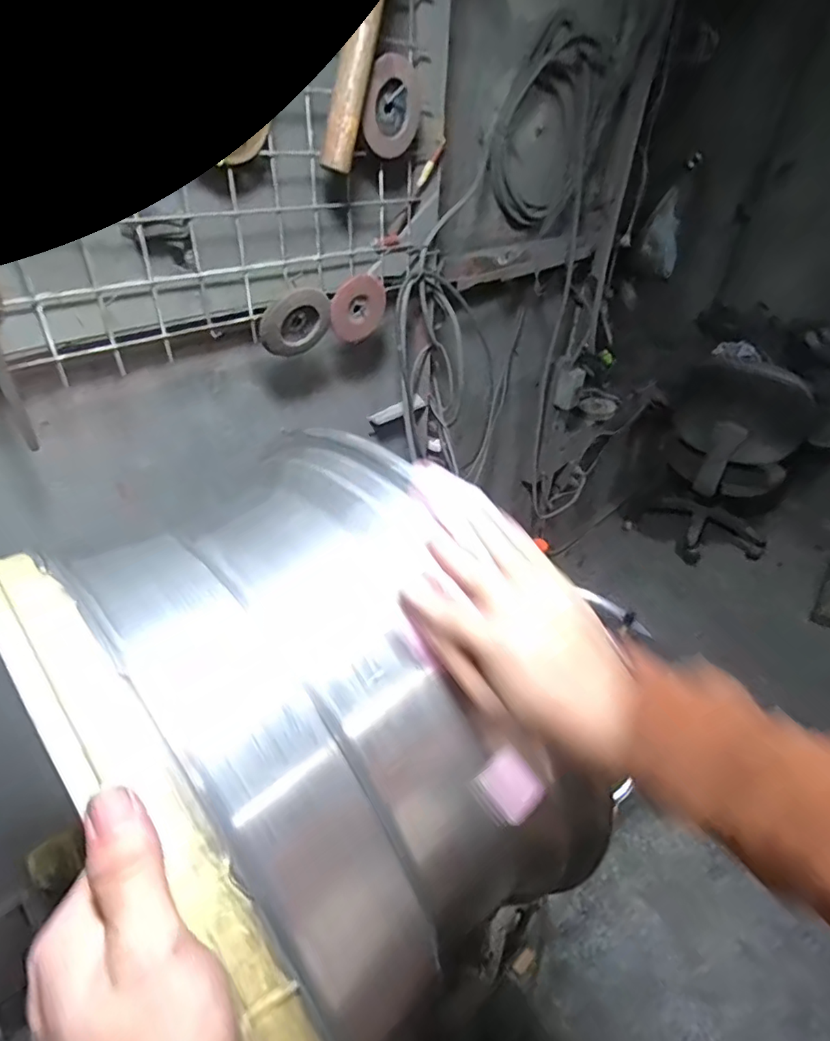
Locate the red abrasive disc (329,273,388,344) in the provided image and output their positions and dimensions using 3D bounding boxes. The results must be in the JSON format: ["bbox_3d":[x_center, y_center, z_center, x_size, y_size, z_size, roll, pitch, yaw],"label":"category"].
[{"bbox_3d":[-0.078,-0.288,0.725,0.089,0.082,0.014,-24,45,-29],"label":"red abrasive disc"}]

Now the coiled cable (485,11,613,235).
[{"bbox_3d":[0.250,-0.721,0.984,0.249,0.320,0.030,16,18,-49],"label":"coiled cable"}]

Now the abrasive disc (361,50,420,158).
[{"bbox_3d":[-0.025,-0.486,0.629,0.014,0.096,0.088,31,19,31],"label":"abrasive disc"}]

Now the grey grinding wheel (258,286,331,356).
[{"bbox_3d":[-0.148,-0.245,0.658,0.092,0.083,0.013,-31,64,-15],"label":"grey grinding wheel"}]

